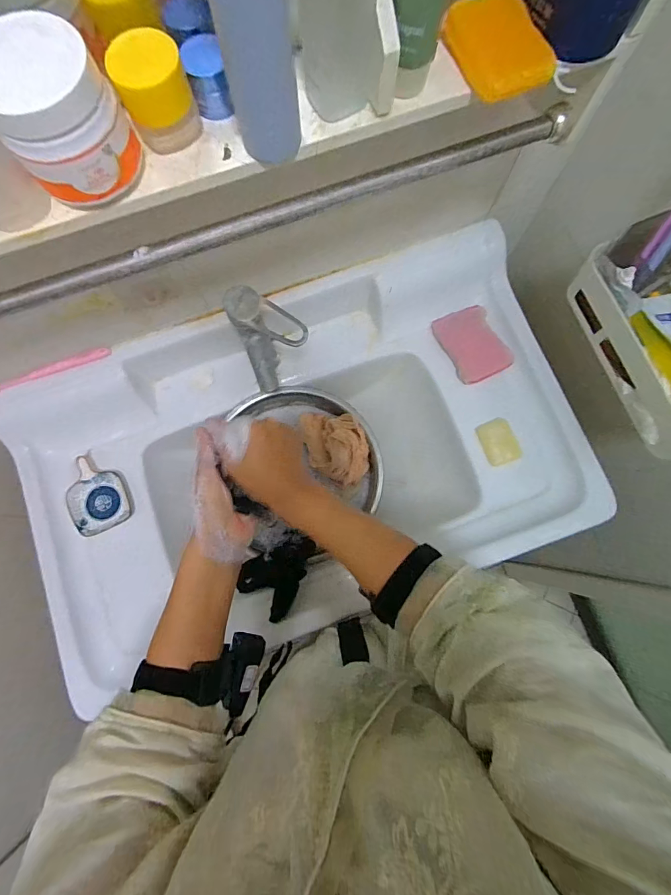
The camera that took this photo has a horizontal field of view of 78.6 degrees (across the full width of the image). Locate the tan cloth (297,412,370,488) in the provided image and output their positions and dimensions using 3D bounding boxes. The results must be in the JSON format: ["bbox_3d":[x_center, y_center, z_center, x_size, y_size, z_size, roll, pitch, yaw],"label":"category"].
[{"bbox_3d":[0.004,-0.003,0.653,0.090,0.037,0.124,-19,80,-3],"label":"tan cloth"}]

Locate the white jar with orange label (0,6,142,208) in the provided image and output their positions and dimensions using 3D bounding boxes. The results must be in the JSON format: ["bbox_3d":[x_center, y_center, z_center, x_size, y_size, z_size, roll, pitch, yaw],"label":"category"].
[{"bbox_3d":[-0.170,-0.203,0.254,0.067,0.067,0.063,0,79,0],"label":"white jar with orange label"}]

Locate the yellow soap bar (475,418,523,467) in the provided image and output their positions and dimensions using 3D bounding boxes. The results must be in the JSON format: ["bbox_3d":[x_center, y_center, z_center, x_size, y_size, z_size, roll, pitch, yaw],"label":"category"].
[{"bbox_3d":[0.251,-0.009,0.629,0.049,0.018,0.068,-24,80,-4],"label":"yellow soap bar"}]

